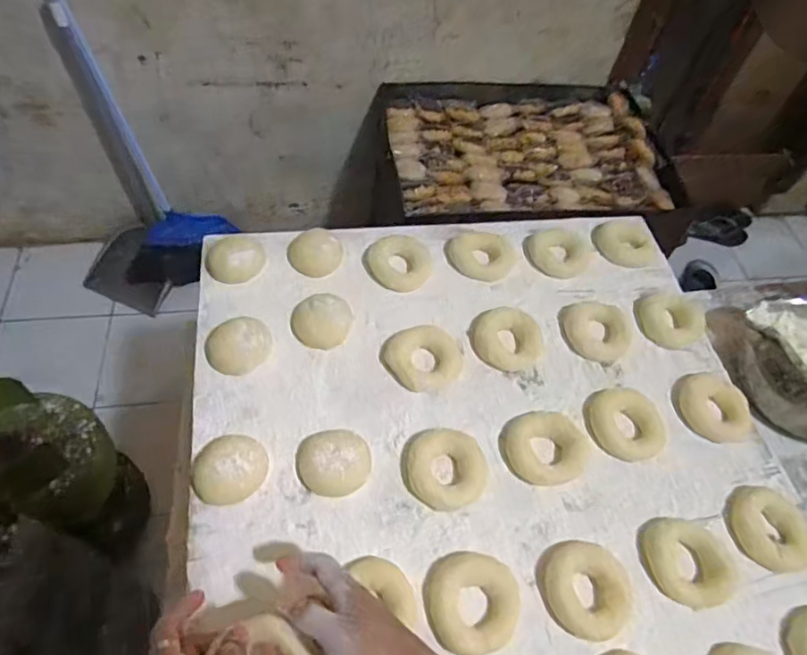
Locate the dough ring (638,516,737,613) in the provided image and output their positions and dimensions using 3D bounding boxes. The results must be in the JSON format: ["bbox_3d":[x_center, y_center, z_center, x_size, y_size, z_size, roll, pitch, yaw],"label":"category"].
[{"bbox_3d":[0.255,0.208,0.486,0.077,0.014,0.074,2,54,-3],"label":"dough ring"}]

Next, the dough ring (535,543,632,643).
[{"bbox_3d":[0.156,0.223,0.465,0.079,0.015,0.070,14,54,5],"label":"dough ring"}]

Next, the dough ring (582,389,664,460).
[{"bbox_3d":[0.226,0.099,0.558,0.078,0.010,0.075,2,54,-3],"label":"dough ring"}]

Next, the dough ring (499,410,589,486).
[{"bbox_3d":[0.139,0.117,0.533,0.084,0.019,0.073,-5,55,-9],"label":"dough ring"}]

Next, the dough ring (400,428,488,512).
[{"bbox_3d":[0.039,0.133,0.516,0.077,0.018,0.075,2,54,-3],"label":"dough ring"}]

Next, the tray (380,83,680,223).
[{"bbox_3d":[0.300,-0.453,1.346,0.679,0.060,0.469,-3,54,-7],"label":"tray"}]

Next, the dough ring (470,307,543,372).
[{"bbox_3d":[0.113,0.011,0.596,0.076,0.020,0.068,3,54,-3],"label":"dough ring"}]

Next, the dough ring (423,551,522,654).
[{"bbox_3d":[0.057,0.228,0.452,0.076,0.021,0.072,2,54,-3],"label":"dough ring"}]

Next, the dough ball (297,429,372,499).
[{"bbox_3d":[-0.063,0.122,0.500,0.065,0.023,0.058,-2,54,-6],"label":"dough ball"}]

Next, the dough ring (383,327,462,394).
[{"bbox_3d":[0.022,0.032,0.571,0.079,0.018,0.067,-18,58,-17],"label":"dough ring"}]

